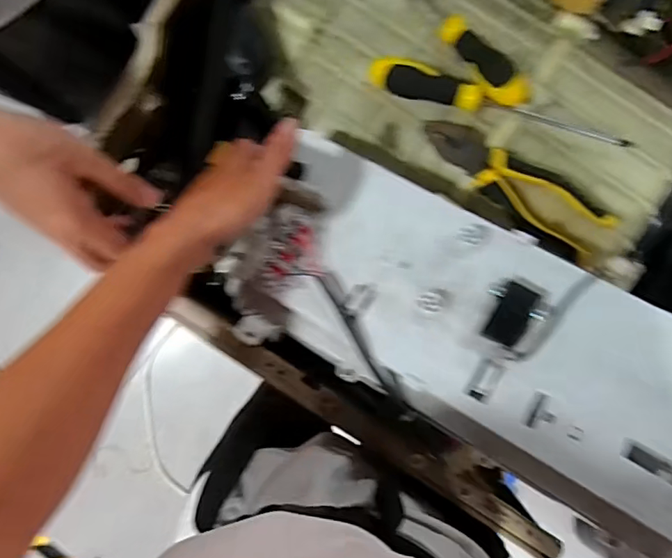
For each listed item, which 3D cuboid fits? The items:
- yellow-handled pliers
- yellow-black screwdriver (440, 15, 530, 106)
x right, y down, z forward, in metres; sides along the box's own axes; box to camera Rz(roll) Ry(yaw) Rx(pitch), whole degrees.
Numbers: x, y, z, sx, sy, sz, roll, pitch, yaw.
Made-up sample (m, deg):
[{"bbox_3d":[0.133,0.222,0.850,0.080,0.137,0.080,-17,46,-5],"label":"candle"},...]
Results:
[{"bbox_3d":[0.164,-0.088,0.464,0.183,0.027,0.053,37,93,-1],"label":"yellow-handled pliers"},{"bbox_3d":[0.140,-0.205,0.477,0.040,0.031,0.107,-31,72,2],"label":"yellow-black screwdriver"}]

